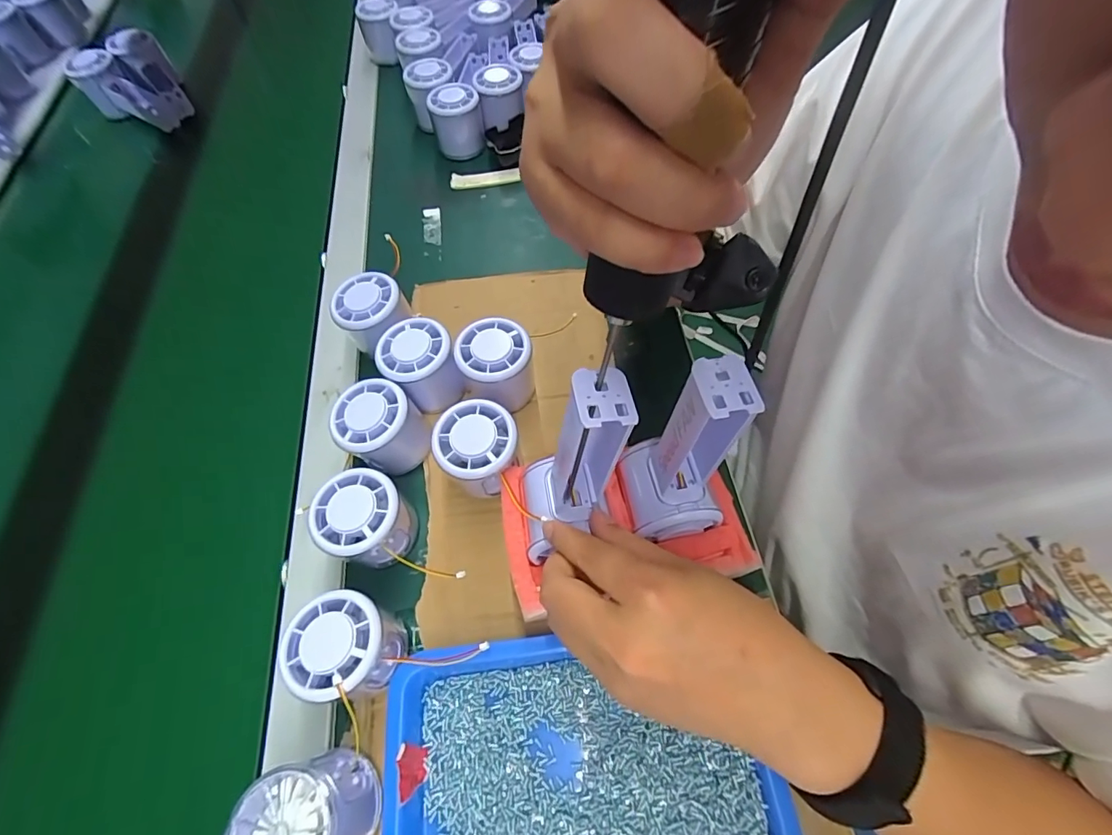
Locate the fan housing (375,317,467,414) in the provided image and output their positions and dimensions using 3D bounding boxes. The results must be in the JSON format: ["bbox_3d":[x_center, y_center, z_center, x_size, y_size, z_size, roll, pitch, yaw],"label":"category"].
[{"bbox_3d":[-0.108,-0.040,0.383,0.054,0.054,0.054,-1,61,1],"label":"fan housing"}]

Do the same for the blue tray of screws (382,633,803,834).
[{"bbox_3d":[0.013,0.212,0.267,0.221,0.035,0.164,-7,61,-2],"label":"blue tray of screws"}]

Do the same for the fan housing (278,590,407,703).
[{"bbox_3d":[-0.125,0.139,0.294,0.059,0.052,0.054,-5,61,-1],"label":"fan housing"}]

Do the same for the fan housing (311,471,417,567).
[{"bbox_3d":[-0.130,0.073,0.331,0.058,0.051,0.054,-1,61,1],"label":"fan housing"}]

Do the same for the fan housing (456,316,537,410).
[{"bbox_3d":[-0.046,-0.038,0.381,0.055,0.057,0.055,-1,61,1],"label":"fan housing"}]

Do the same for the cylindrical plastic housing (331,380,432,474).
[{"bbox_3d":[-0.130,0.009,0.364,0.061,0.055,0.059,-32,65,-15],"label":"cylindrical plastic housing"}]

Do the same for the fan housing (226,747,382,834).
[{"bbox_3d":[-0.132,0.214,0.256,0.058,0.051,0.054,-1,61,1],"label":"fan housing"}]

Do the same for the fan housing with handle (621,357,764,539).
[{"bbox_3d":[0.069,0.024,0.266,0.050,0.120,0.053,-12,61,-5],"label":"fan housing with handle"}]

